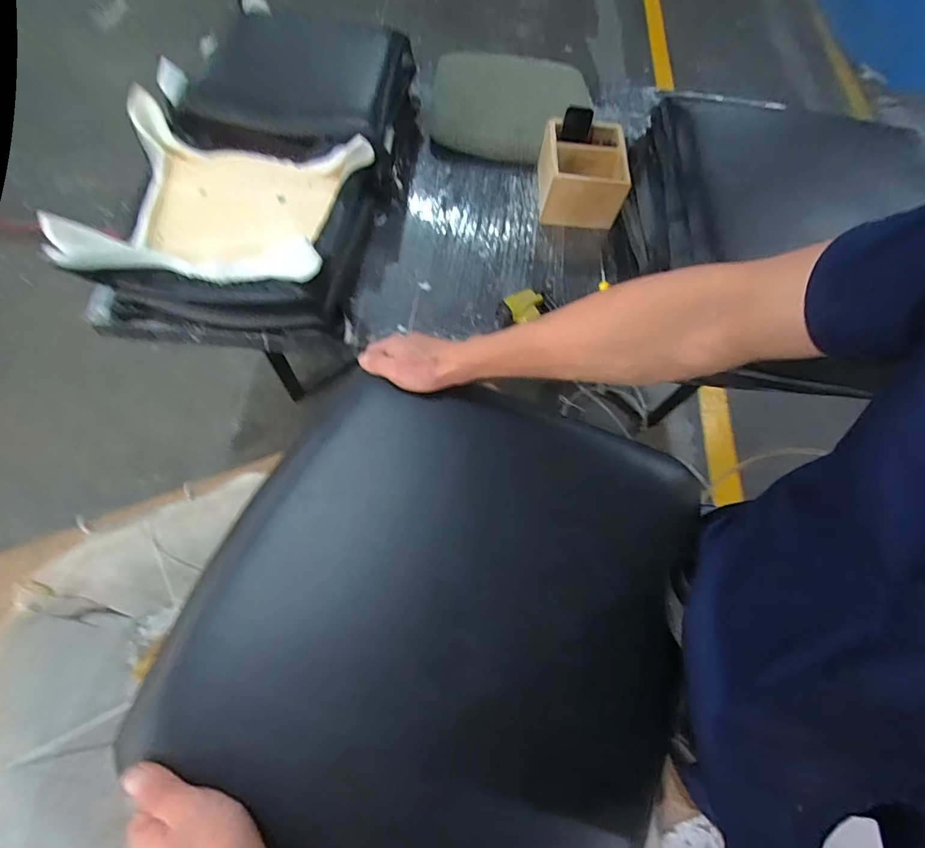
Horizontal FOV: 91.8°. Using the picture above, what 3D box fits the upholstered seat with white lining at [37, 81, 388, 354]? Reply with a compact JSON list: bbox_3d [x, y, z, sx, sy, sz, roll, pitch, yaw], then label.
[{"bbox_3d":[-0.477,-0.425,0.967,0.502,0.214,0.479,7,66,0],"label":"upholstered seat with white lining"}]

